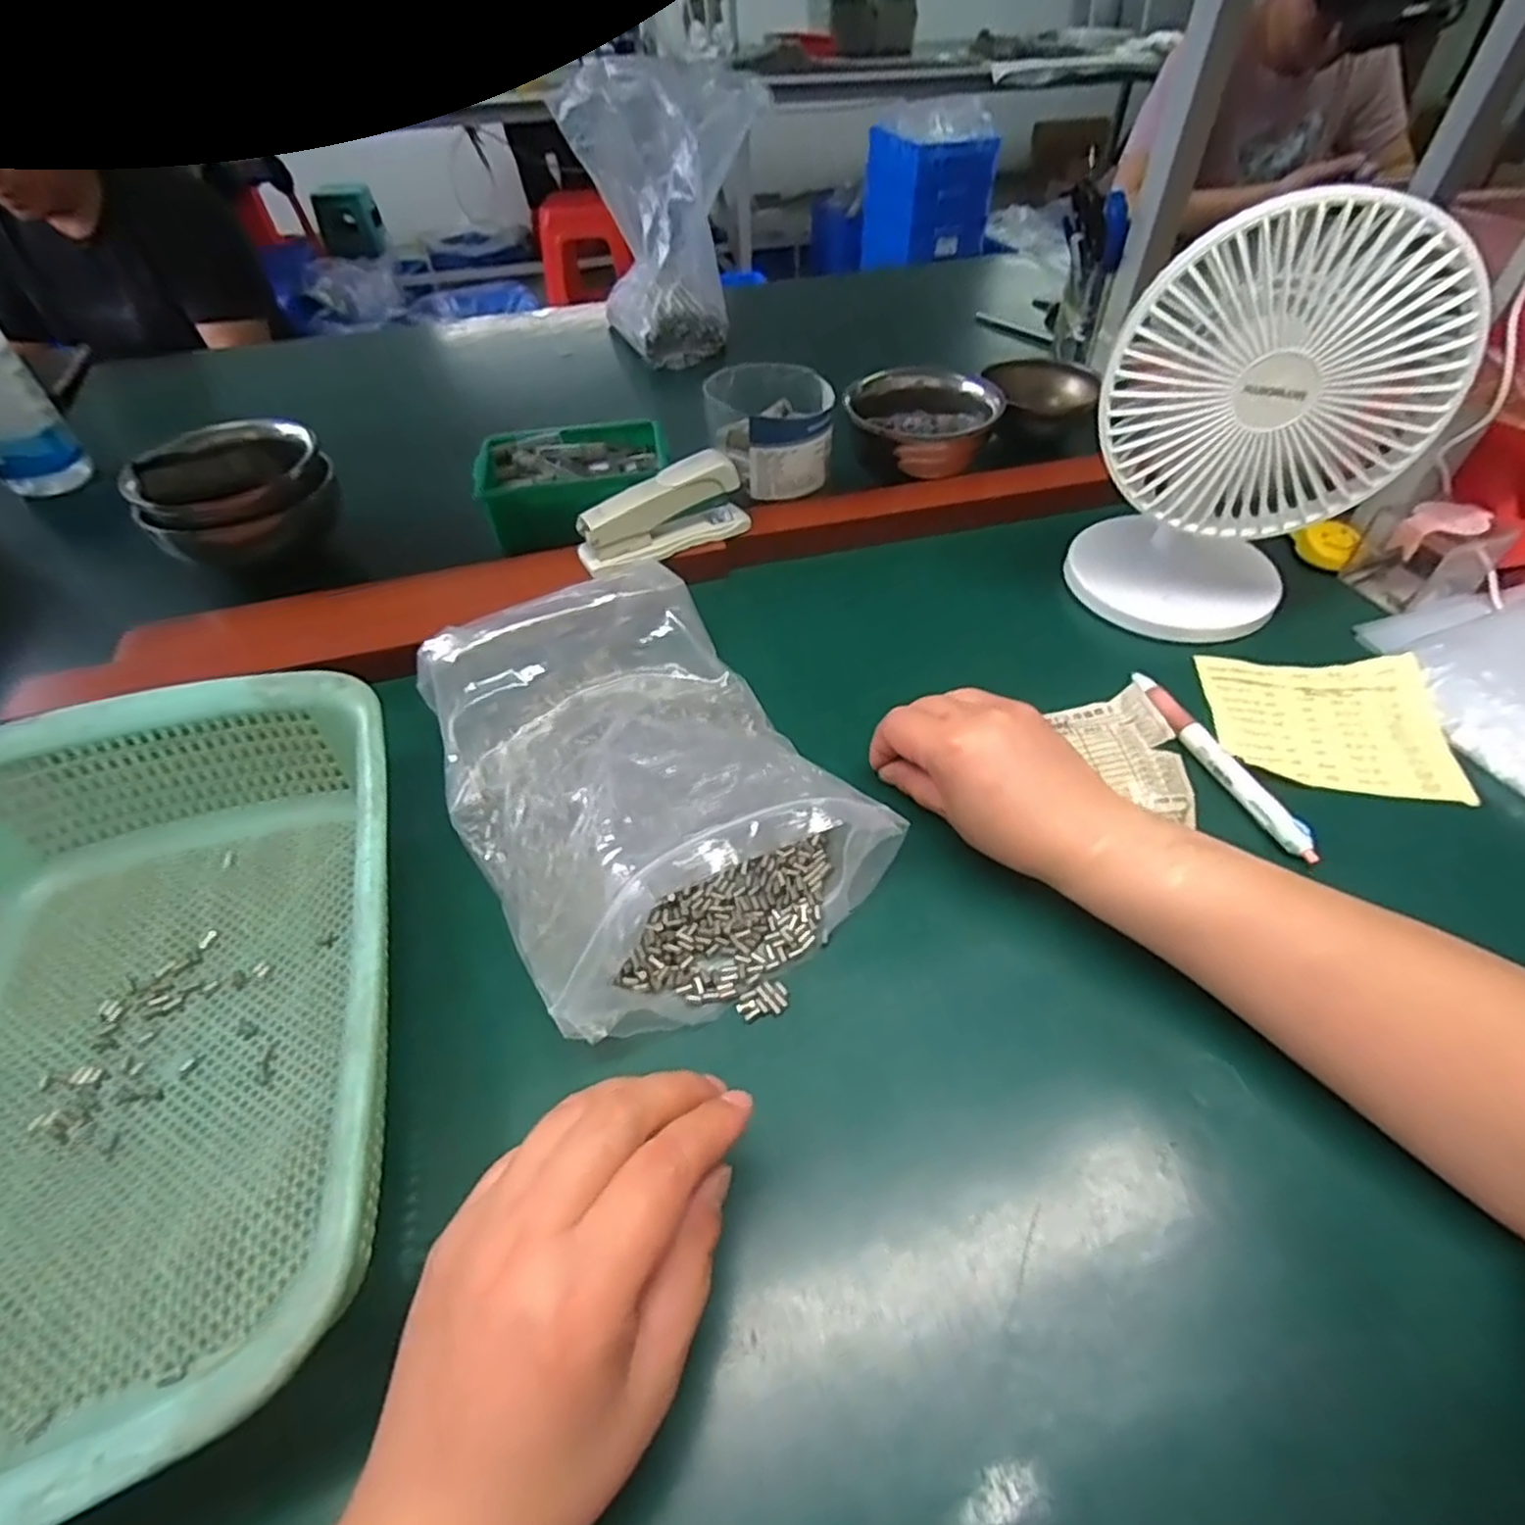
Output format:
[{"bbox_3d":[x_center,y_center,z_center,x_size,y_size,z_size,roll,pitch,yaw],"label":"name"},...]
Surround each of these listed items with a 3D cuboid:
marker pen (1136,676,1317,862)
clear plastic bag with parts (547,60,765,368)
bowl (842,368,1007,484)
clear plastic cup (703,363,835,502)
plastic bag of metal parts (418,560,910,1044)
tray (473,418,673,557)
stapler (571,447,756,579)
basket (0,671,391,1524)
[{"bbox_3d":[0.250,-0.002,0.410,0.012,0.015,0.139,-15,49,-11],"label":"marker pen"},{"bbox_3d":[-0.097,-0.582,0.788,0.199,0.216,0.174,-7,48,-5],"label":"clear plastic bag with parts"},{"bbox_3d":[0.128,-0.280,0.608,0.110,0.054,0.110,-1,48,1],"label":"bowl"},{"bbox_3d":[0.007,-0.265,0.587,0.099,0.063,0.110,-3,48,-1],"label":"clear plastic cup"},{"bbox_3d":[-0.061,0.003,0.373,0.171,0.071,0.228,-26,53,-20],"label":"plastic bag of metal parts"},{"bbox_3d":[-0.146,-0.221,0.589,0.147,0.052,0.102,-8,48,-5],"label":"tray"},{"bbox_3d":[-0.069,-0.175,0.515,0.120,0.055,0.028,-25,52,-20],"label":"stapler"},{"bbox_3d":[-0.244,0.105,0.280,0.217,0.083,0.292,-14,49,-11],"label":"basket"}]

